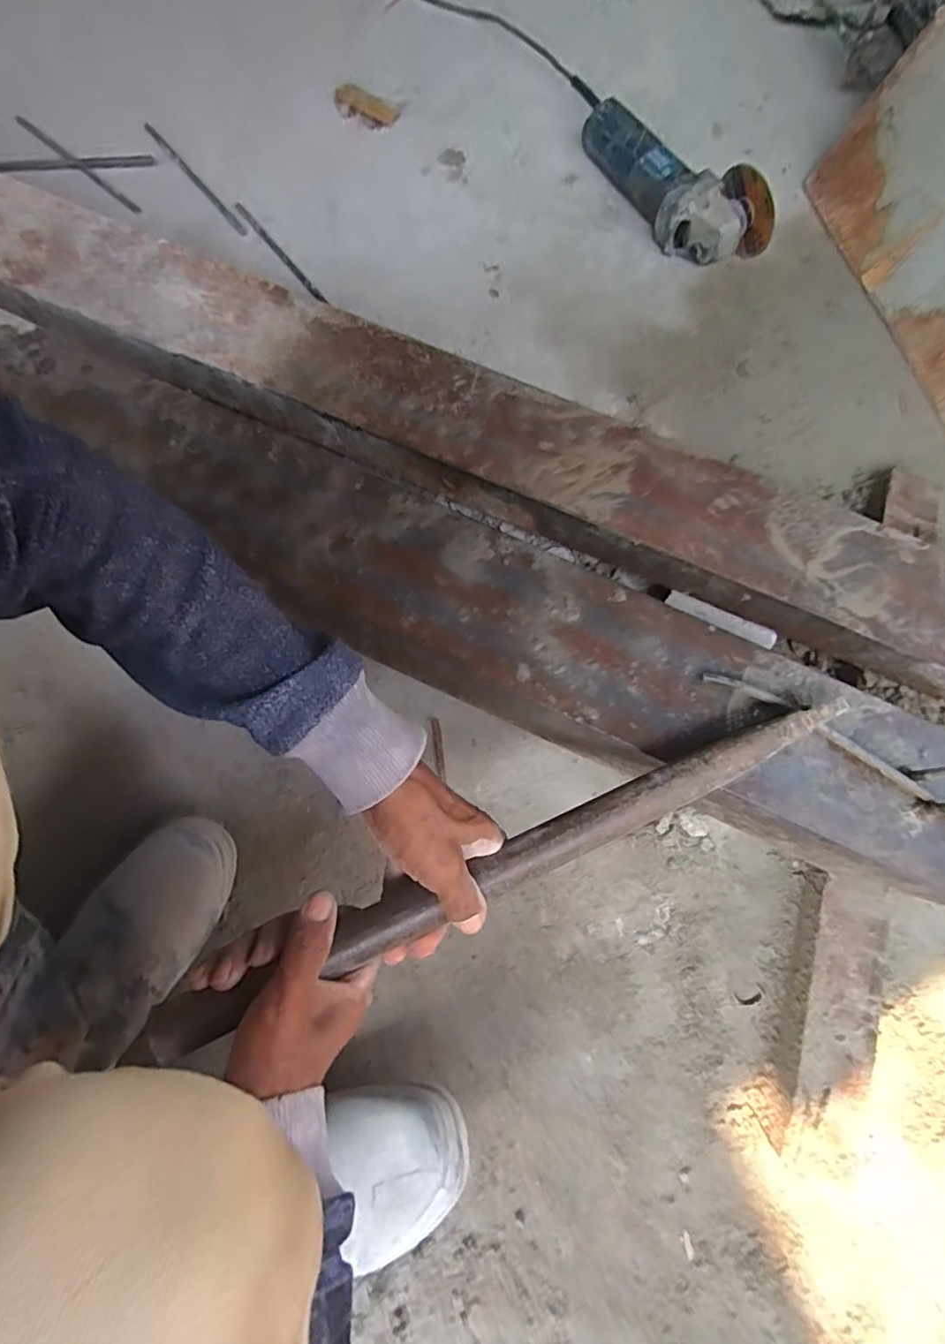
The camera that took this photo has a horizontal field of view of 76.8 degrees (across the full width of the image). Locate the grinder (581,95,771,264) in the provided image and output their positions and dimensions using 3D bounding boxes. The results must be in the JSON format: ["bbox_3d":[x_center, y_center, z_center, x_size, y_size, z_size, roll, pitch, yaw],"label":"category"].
[{"bbox_3d":[0.237,-0.601,0.743,0.280,0.077,0.084,43,78,9],"label":"grinder"}]

